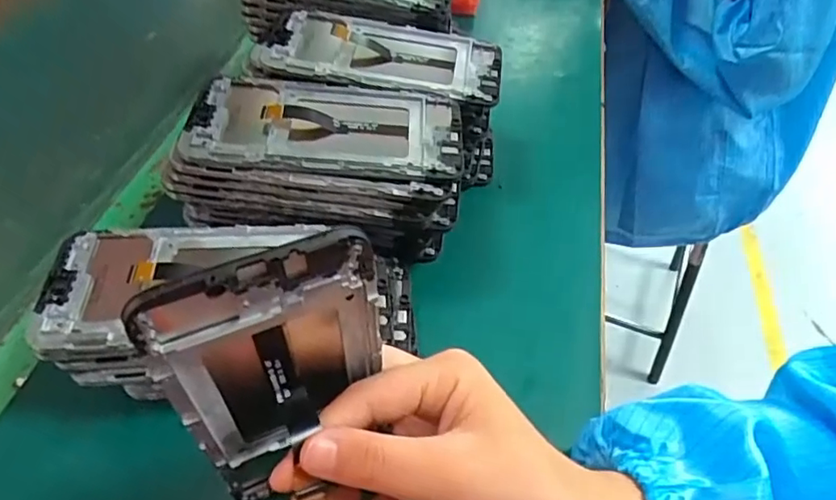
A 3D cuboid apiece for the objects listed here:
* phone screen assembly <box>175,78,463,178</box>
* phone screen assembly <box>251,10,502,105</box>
[{"bbox_3d":[-0.052,-0.074,0.342,0.156,0.010,0.075,3,50,-5],"label":"phone screen assembly"},{"bbox_3d":[-0.024,-0.136,0.394,0.160,0.012,0.075,8,47,-2],"label":"phone screen assembly"}]

